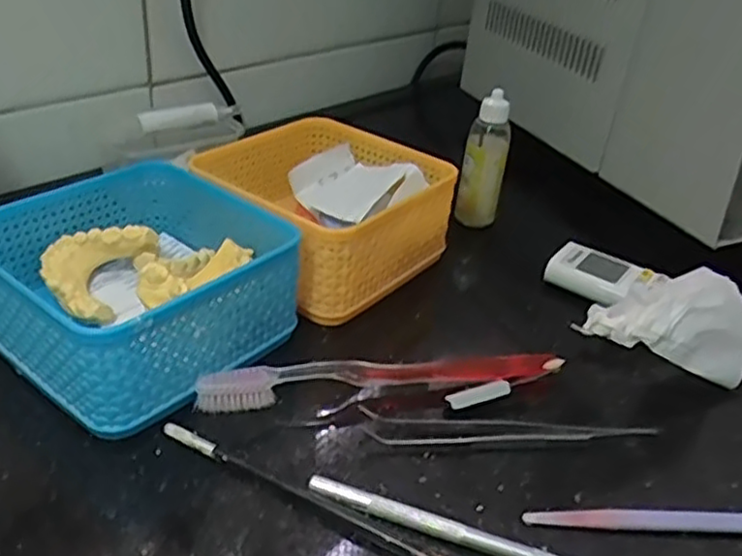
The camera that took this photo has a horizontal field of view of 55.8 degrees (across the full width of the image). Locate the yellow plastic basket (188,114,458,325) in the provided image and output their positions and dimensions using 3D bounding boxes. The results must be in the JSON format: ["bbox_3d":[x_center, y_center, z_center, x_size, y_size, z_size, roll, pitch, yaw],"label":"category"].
[{"bbox_3d":[-0.033,-0.045,0.458,0.133,0.064,0.130,28,38,29],"label":"yellow plastic basket"}]

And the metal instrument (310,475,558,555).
[{"bbox_3d":[0.041,0.105,0.289,0.138,0.008,0.009,15,34,12],"label":"metal instrument"}]

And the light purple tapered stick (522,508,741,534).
[{"bbox_3d":[0.137,0.105,0.305,0.139,0.005,0.010,4,33,-5],"label":"light purple tapered stick"}]

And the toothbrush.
[{"bbox_3d":[0.006,0.052,0.355,0.181,0.018,0.021,-3,34,-15],"label":"toothbrush"}]

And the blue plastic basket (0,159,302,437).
[{"bbox_3d":[-0.121,0.001,0.373,0.136,0.062,0.138,28,38,28],"label":"blue plastic basket"}]

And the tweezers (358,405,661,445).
[{"bbox_3d":[0.067,0.073,0.339,0.140,0.010,0.020,4,33,-5],"label":"tweezers"}]

